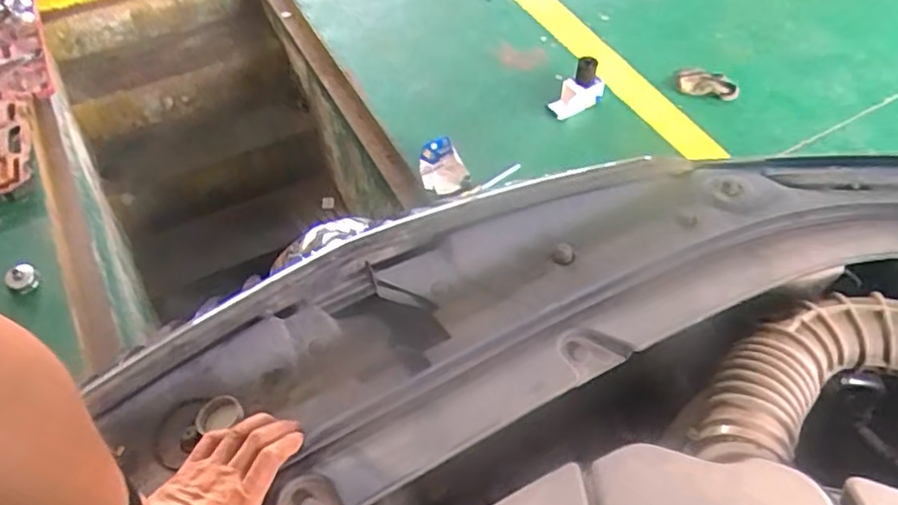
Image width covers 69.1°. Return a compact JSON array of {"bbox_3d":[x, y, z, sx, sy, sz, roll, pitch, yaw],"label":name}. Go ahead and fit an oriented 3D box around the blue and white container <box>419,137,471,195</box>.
[{"bbox_3d":[-0.020,-0.236,1.806,0.117,0.081,0.157,-18,55,-14],"label":"blue and white container"}]

